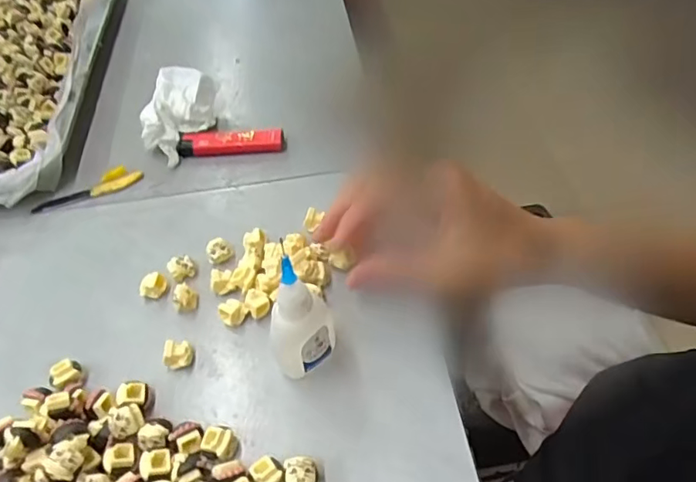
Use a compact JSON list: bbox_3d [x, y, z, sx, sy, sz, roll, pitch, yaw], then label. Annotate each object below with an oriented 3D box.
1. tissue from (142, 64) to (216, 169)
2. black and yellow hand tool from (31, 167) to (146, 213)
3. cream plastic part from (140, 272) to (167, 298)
[{"bbox_3d":[-0.132,-0.104,0.429,0.050,0.029,0.098,-4,51,1],"label":"tissue"},{"bbox_3d":[-0.190,-0.038,0.394,0.078,0.006,0.017,-23,54,-14],"label":"black and yellow hand tool"},{"bbox_3d":[-0.120,0.027,0.334,0.015,0.011,0.015,-2,51,2],"label":"cream plastic part"}]

